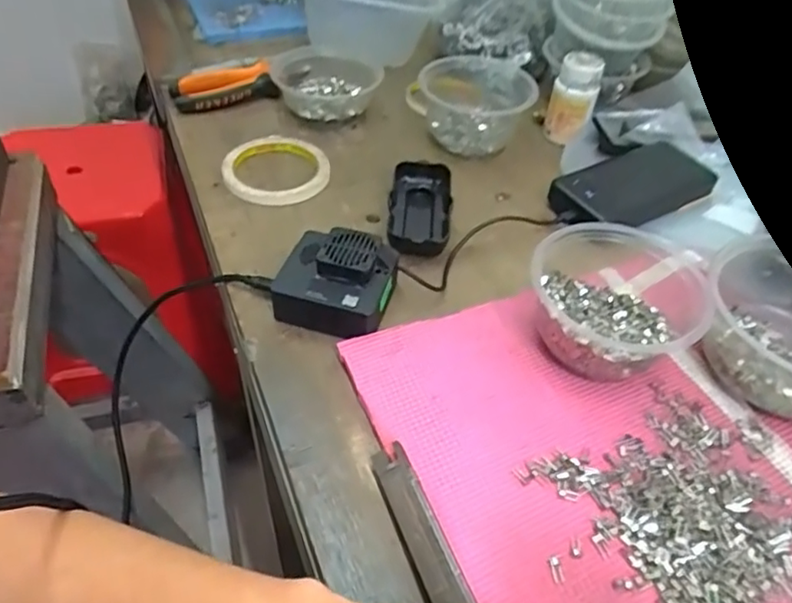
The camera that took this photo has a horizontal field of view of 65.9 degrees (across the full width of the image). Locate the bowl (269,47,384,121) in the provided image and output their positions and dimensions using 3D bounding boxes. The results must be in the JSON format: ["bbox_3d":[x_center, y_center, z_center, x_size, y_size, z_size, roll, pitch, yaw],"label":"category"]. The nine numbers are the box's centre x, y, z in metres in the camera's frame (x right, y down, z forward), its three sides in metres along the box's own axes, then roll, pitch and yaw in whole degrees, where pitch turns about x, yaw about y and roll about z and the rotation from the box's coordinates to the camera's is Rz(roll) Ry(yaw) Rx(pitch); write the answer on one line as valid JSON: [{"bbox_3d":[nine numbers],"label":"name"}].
[{"bbox_3d":[-0.071,-0.230,0.648,0.112,0.036,0.098,-11,50,-8],"label":"bowl"}]

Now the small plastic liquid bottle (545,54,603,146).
[{"bbox_3d":[0.180,-0.206,0.623,0.044,0.075,0.046,16,48,11],"label":"small plastic liquid bottle"}]

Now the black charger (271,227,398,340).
[{"bbox_3d":[-0.045,-0.015,0.453,0.081,0.045,0.072,15,48,11],"label":"black charger"}]

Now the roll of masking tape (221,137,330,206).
[{"bbox_3d":[-0.114,-0.126,0.579,0.096,0.016,0.096,0,49,0],"label":"roll of masking tape"}]

